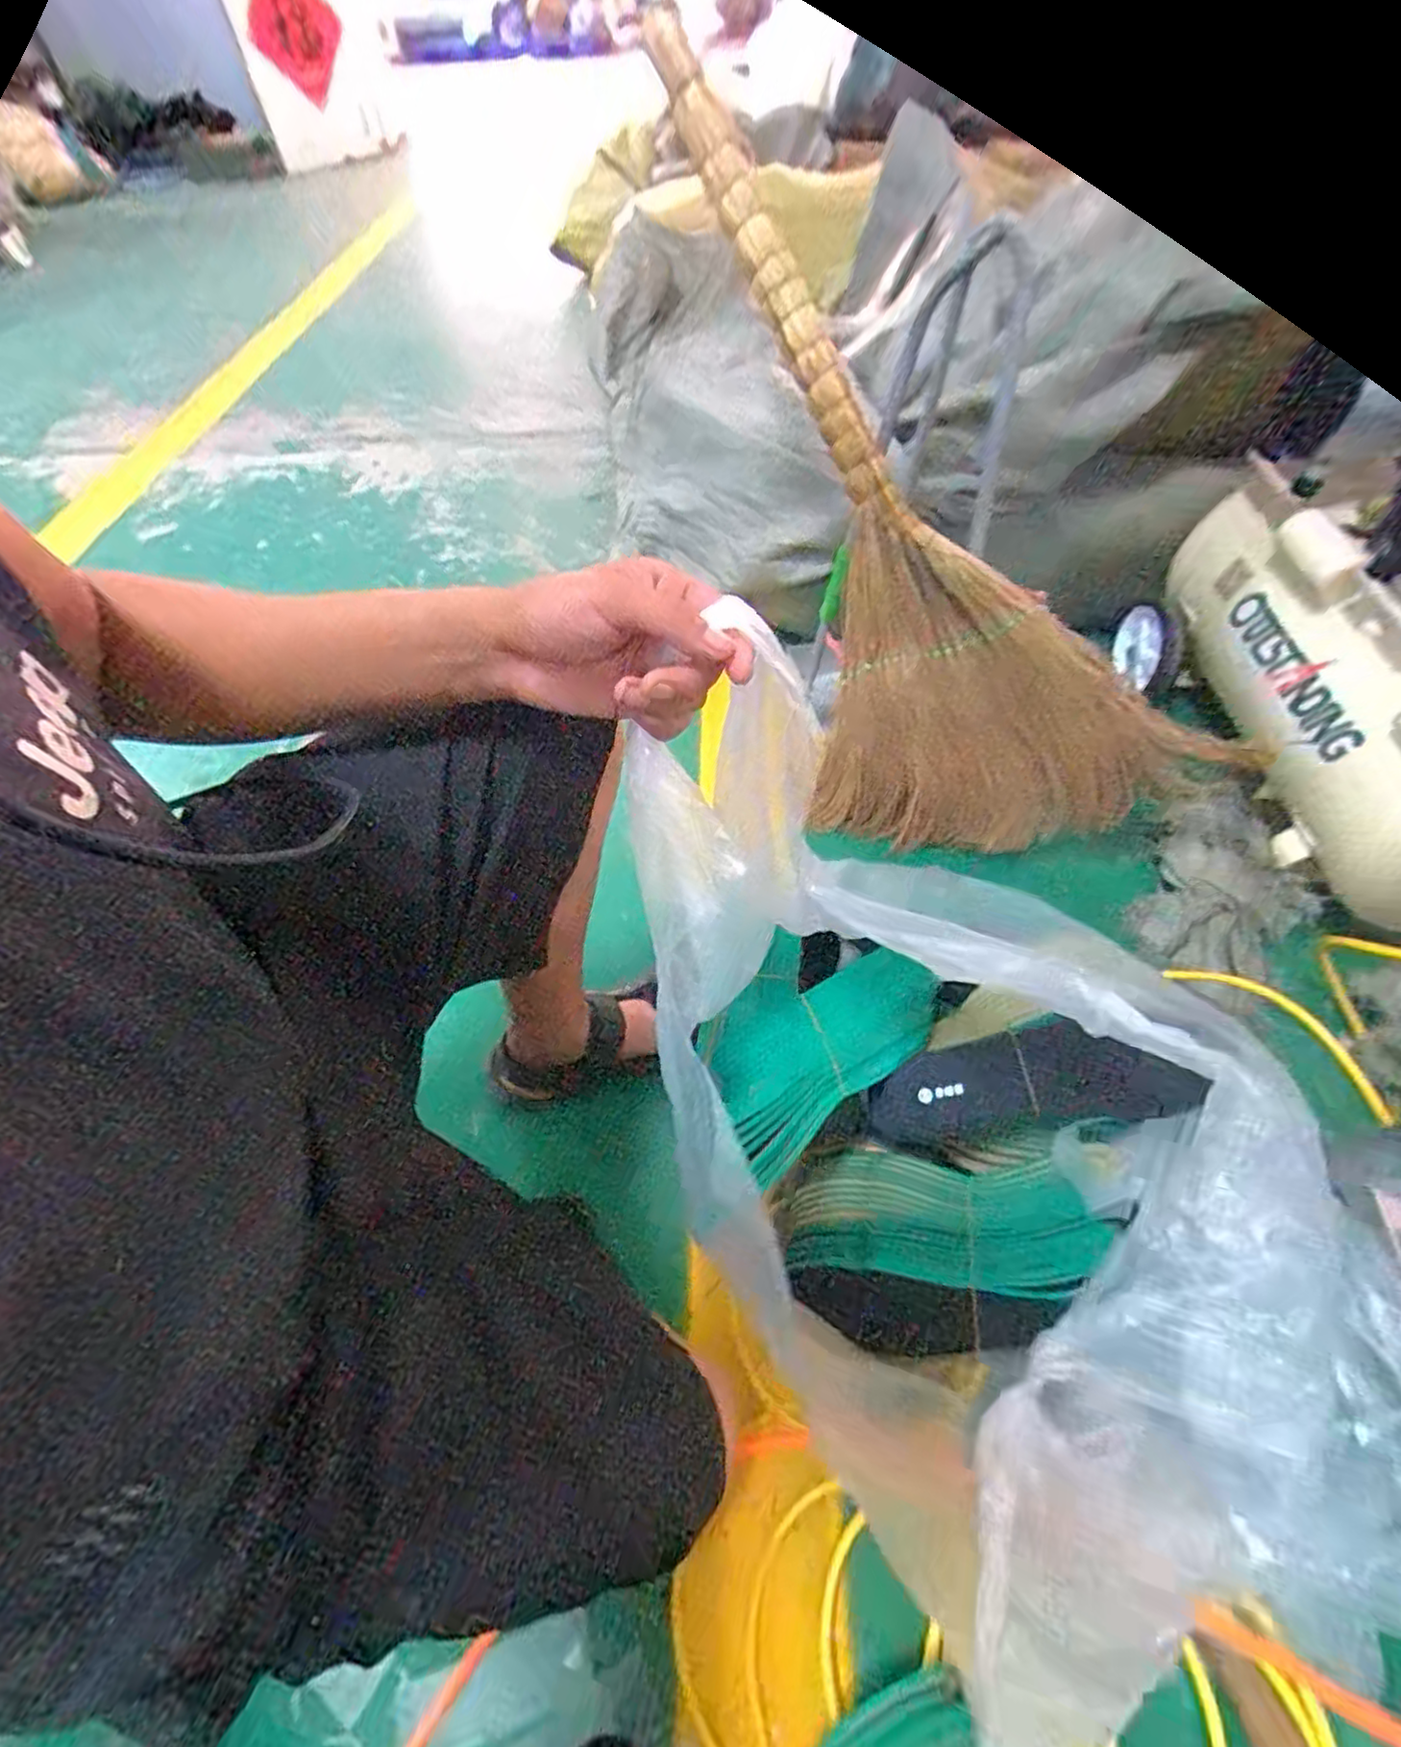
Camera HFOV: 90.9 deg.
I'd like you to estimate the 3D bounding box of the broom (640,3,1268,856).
[{"bbox_3d":[0.161,-0.340,0.803,0.859,0.427,0.083,45,41,-8],"label":"broom"}]

